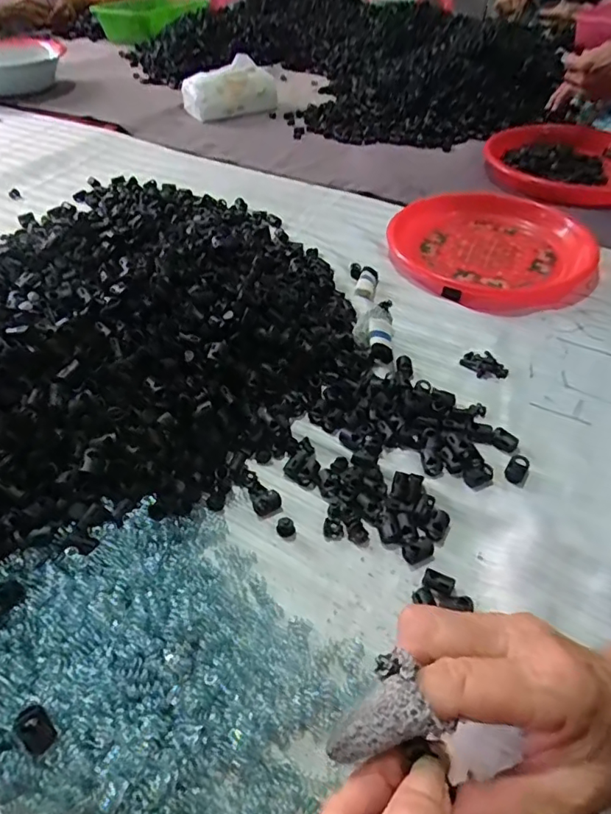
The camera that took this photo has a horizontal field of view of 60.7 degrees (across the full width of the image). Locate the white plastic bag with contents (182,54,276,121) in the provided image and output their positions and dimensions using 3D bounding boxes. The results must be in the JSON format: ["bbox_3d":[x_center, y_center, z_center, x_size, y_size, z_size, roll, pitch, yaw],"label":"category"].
[{"bbox_3d":[-0.138,-0.582,0.953,0.164,0.063,0.072,-16,48,-14],"label":"white plastic bag with contents"}]

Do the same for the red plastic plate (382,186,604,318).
[{"bbox_3d":[0.211,-0.179,0.579,0.209,0.039,0.209,0,46,0],"label":"red plastic plate"}]

